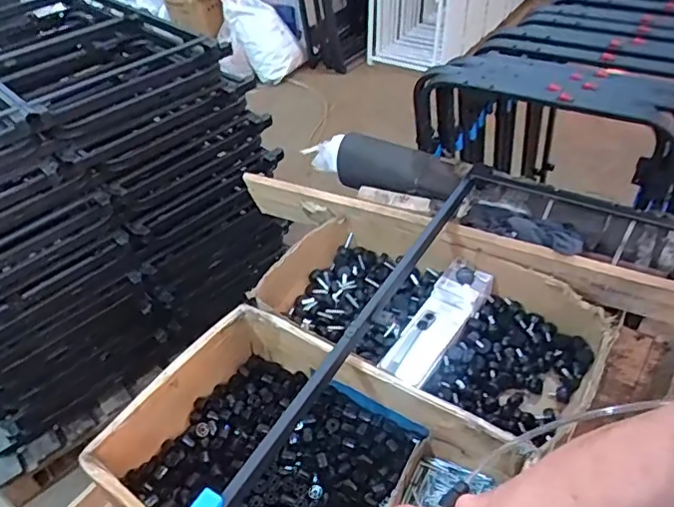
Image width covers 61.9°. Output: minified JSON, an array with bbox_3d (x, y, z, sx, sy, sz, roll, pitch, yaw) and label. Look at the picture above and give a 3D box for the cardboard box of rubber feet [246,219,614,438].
[{"bbox_3d":[0.149,0.121,1.032,0.587,0.143,0.330,27,51,31],"label":"cardboard box of rubber feet"}]

